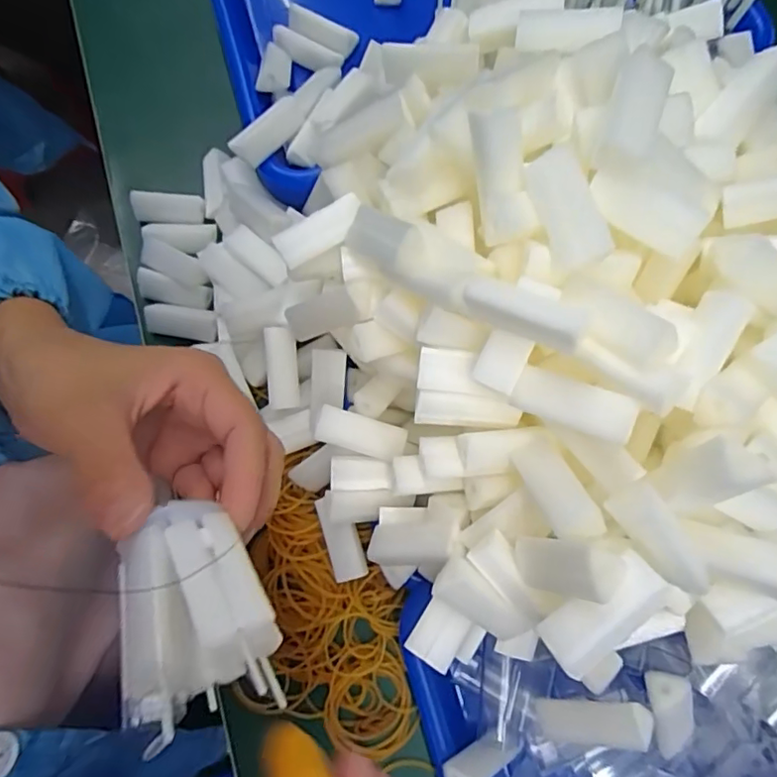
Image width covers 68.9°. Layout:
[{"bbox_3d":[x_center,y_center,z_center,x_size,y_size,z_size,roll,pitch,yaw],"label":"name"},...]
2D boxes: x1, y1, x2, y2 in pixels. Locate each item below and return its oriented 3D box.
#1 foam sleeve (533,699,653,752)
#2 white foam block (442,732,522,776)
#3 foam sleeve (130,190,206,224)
[{"bbox_3d":[0.087,0.143,0.243,0.048,0.008,0.017,-17,72,34],"label":"foam sleeve"},{"bbox_3d":[0.046,0.180,0.272,0.043,0.015,0.017,0,69,-45],"label":"white foam block"},{"bbox_3d":[-0.147,-0.120,0.377,0.048,0.010,0.017,3,75,1],"label":"foam sleeve"}]

